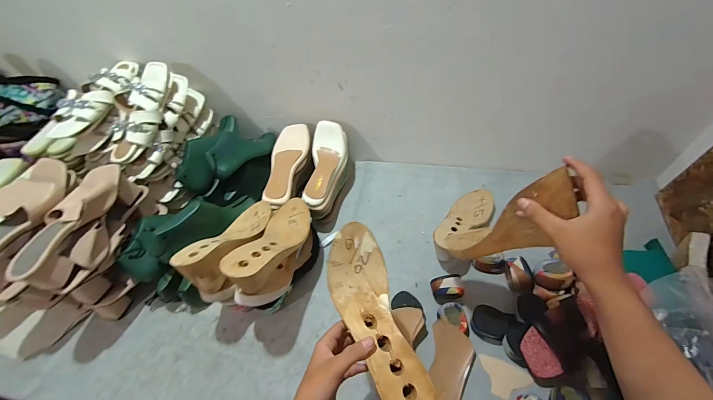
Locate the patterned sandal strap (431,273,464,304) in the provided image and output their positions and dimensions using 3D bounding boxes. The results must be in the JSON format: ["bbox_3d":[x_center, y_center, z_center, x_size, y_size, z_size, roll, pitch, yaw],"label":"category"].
[{"bbox_3d":[0.181,0.177,0.632,0.061,0.048,0.044,-7,51,0],"label":"patterned sandal strap"}]

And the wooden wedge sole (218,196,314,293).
[{"bbox_3d":[-0.156,0.098,0.603,0.083,0.107,0.254,7,24,12],"label":"wooden wedge sole"}]

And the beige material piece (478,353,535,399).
[{"bbox_3d":[0.256,0.312,0.552,0.086,0.004,0.056,21,57,21],"label":"beige material piece"}]

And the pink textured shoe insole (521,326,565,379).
[{"bbox_3d":[0.306,0.261,0.535,0.046,0.005,0.074,-27,64,-2],"label":"pink textured shoe insole"}]

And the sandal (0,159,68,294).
[{"bbox_3d":[-0.605,0.034,0.567,0.086,0.077,0.239,14,71,16],"label":"sandal"}]

